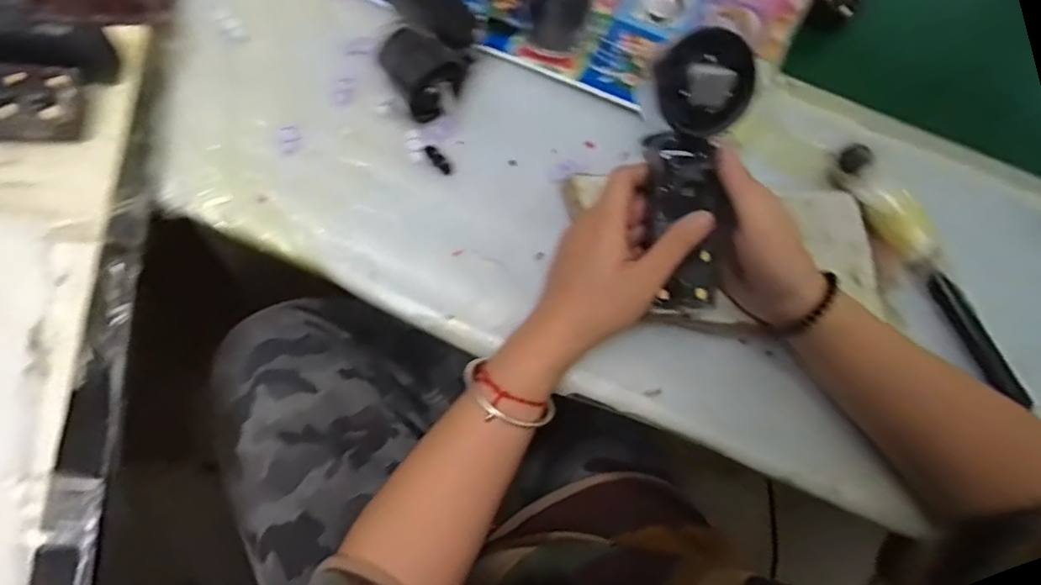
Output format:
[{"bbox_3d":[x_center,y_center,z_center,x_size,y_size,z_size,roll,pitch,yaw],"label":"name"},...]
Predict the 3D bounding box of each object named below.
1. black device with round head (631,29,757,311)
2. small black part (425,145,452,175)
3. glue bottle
[{"bbox_3d":[0.107,-0.070,0.357,0.051,0.160,0.042,-8,25,-7],"label":"black device with round head"},{"bbox_3d":[-0.062,-0.100,0.440,0.010,0.005,0.028,-33,74,-19],"label":"small black part"},{"bbox_3d":[0.272,-0.063,0.430,0.025,0.031,0.105,-28,81,-16],"label":"glue bottle"}]

